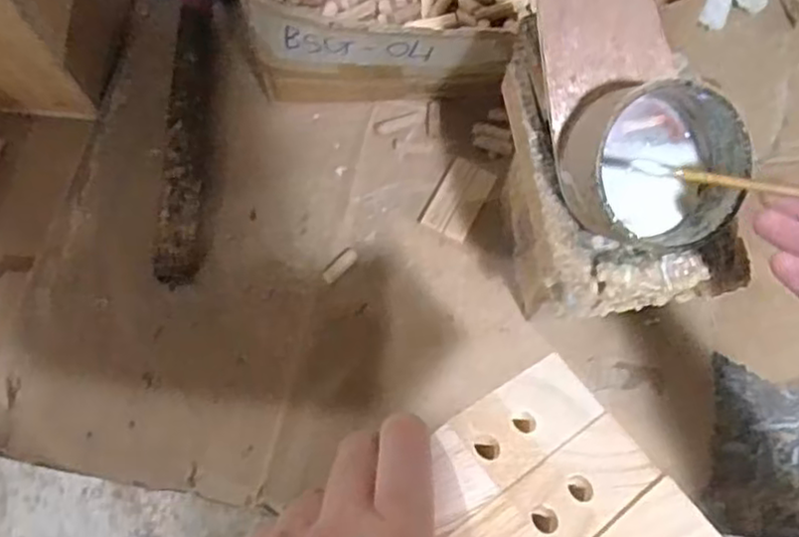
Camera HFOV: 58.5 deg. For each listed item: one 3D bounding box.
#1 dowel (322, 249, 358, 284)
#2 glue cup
[{"bbox_3d":[-0.044,-0.002,0.541,0.011,0.007,0.031,39,77,11],"label":"dowel"},{"bbox_3d":[0.127,-0.056,0.366,0.083,0.046,0.088,0,73,0],"label":"glue cup"}]

